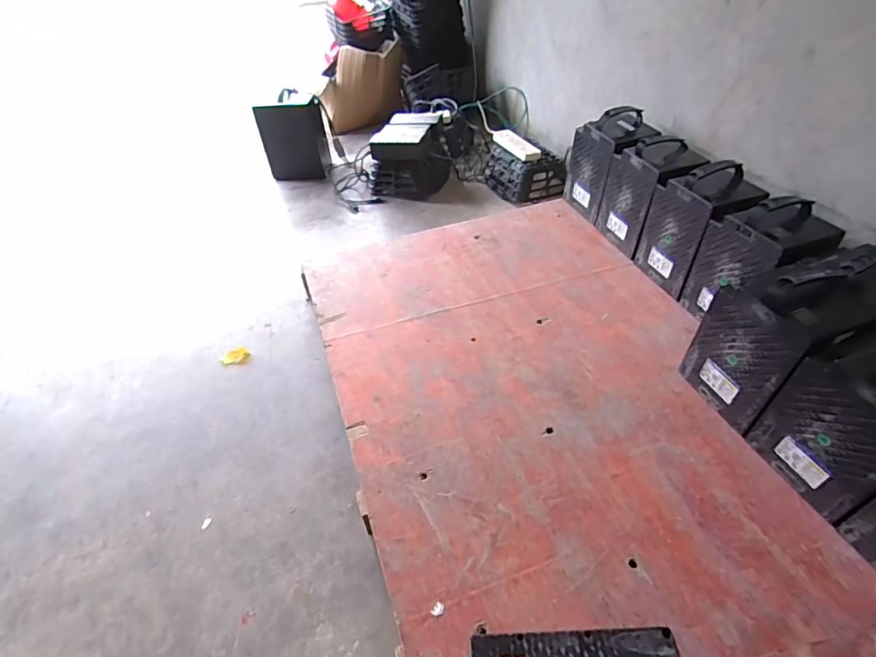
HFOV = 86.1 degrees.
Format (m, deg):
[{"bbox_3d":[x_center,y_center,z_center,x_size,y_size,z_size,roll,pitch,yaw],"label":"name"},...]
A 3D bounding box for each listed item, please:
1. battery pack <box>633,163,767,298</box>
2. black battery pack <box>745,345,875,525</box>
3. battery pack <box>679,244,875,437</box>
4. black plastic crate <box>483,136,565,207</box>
[{"bbox_3d":[0.644,-0.255,1.140,0.184,0.291,0.175,-16,47,-12],"label":"battery pack"},{"bbox_3d":[0.748,0.113,0.750,0.320,0.288,0.178,-17,47,-12],"label":"black battery pack"},{"bbox_3d":[0.676,0.007,0.878,0.306,0.305,0.182,-18,47,-13],"label":"battery pack"},{"bbox_3d":[0.323,-0.572,1.702,0.242,0.127,0.270,-21,47,-16],"label":"black plastic crate"}]

